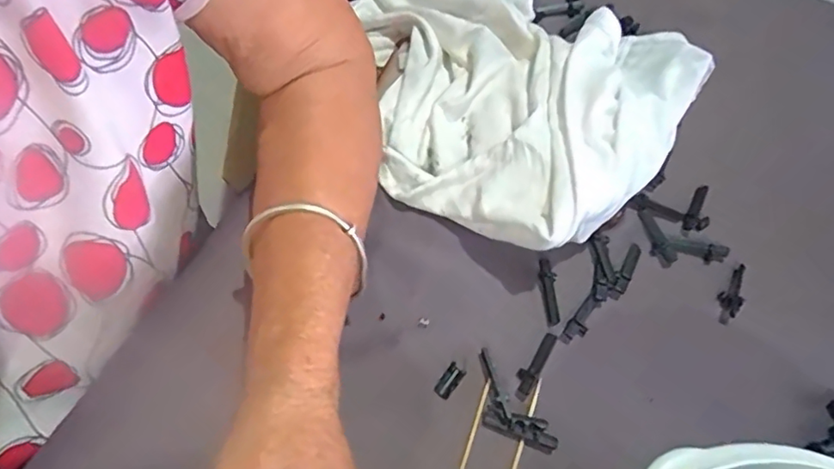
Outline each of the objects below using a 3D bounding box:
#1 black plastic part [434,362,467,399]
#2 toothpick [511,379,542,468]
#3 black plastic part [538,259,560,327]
[{"bbox_3d":[0.016,0.072,0.278,0.009,0.004,0.017,36,65,15],"label":"black plastic part"},{"bbox_3d":[0.050,0.097,0.267,0.004,0.004,0.059,21,62,7],"label":"toothpick"},{"bbox_3d":[0.071,0.031,0.302,0.008,0.005,0.036,0,61,-4],"label":"black plastic part"}]

